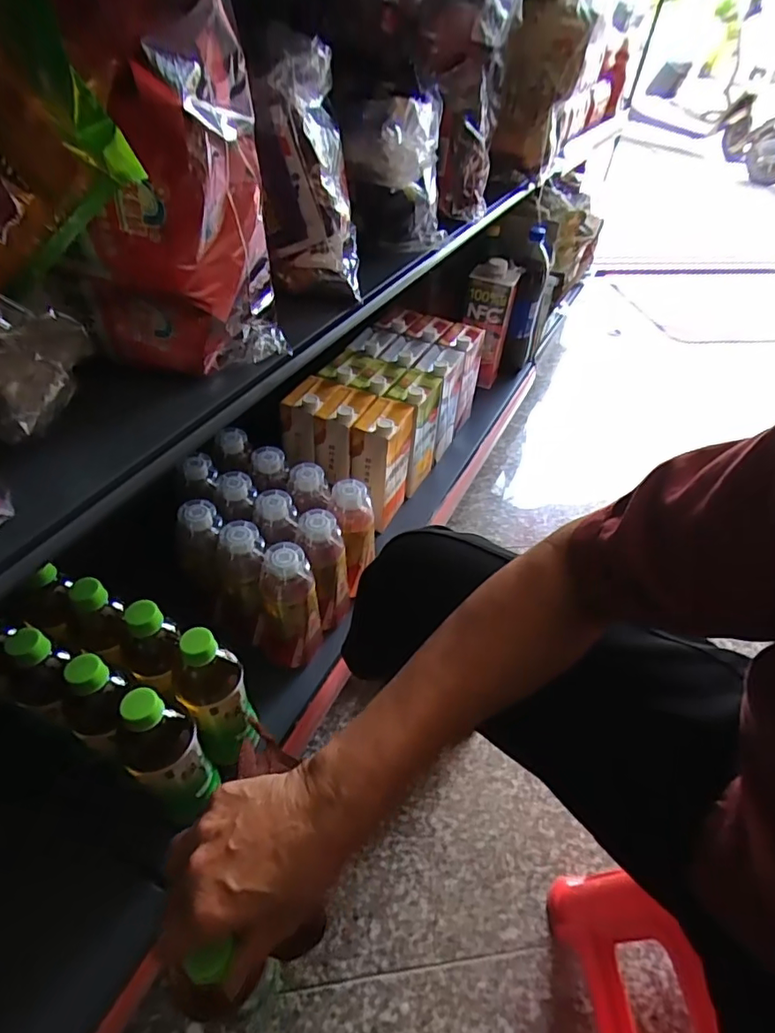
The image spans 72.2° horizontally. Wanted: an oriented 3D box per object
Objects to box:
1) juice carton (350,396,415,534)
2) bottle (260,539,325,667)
[{"bbox_3d":[-0.010,-0.087,0.850,0.072,0.189,0.101,23,48,16],"label":"juice carton"},{"bbox_3d":[-0.118,0.115,0.658,0.073,0.177,0.065,-5,47,-10],"label":"bottle"}]

